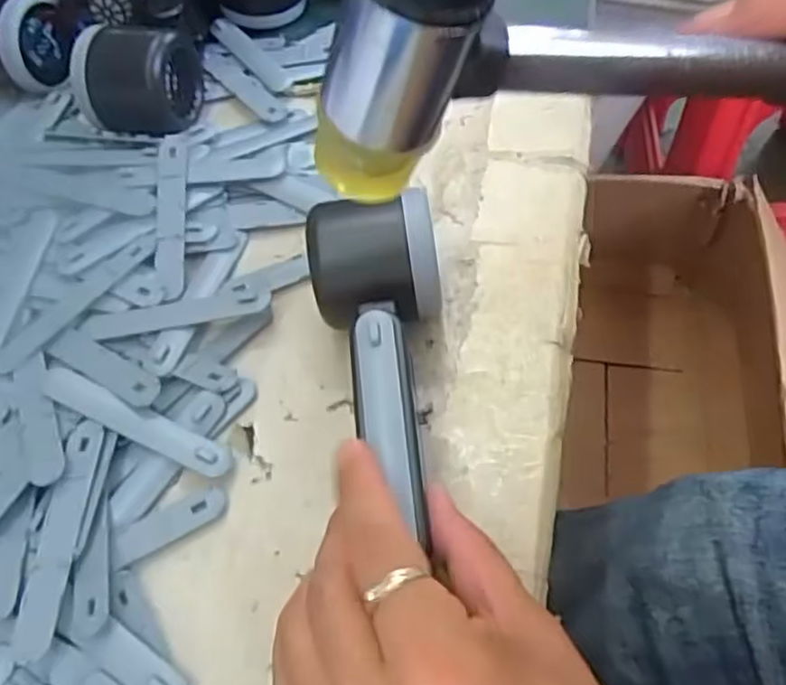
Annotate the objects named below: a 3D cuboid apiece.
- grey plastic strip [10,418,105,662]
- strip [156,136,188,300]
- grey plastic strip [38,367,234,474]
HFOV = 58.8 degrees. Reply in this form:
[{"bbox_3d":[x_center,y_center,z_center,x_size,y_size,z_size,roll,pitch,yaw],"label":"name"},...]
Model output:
[{"bbox_3d":[-0.135,0.076,0.282,0.017,0.007,0.093,0,60,4],"label":"grey plastic strip"},{"bbox_3d":[-0.115,-0.066,0.362,0.015,0.004,0.095,-5,69,0],"label":"strip"},{"bbox_3d":[-0.114,0.034,0.306,0.095,0.005,0.015,23,57,11],"label":"grey plastic strip"}]

